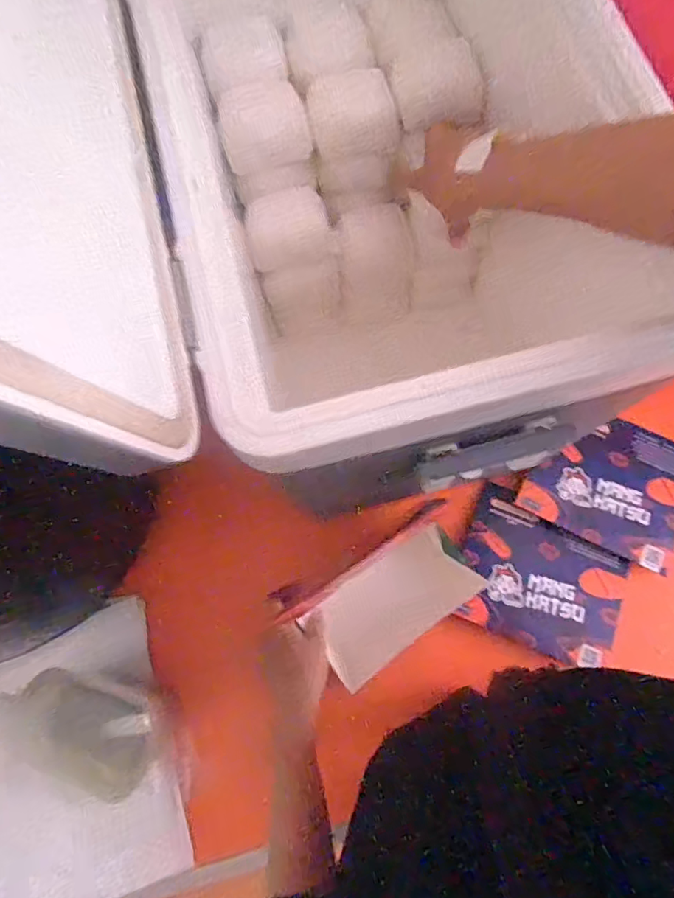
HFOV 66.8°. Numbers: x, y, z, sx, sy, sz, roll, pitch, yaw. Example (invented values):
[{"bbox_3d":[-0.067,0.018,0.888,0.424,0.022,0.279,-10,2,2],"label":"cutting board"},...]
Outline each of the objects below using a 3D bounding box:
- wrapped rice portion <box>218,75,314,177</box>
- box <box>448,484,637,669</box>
[{"bbox_3d":[-0.069,-0.301,0.477,0.081,0.033,0.070,-21,75,-4],"label":"wrapped rice portion"},{"bbox_3d":[0.223,0.142,0.561,0.174,0.010,0.147,24,77,8],"label":"box"}]

